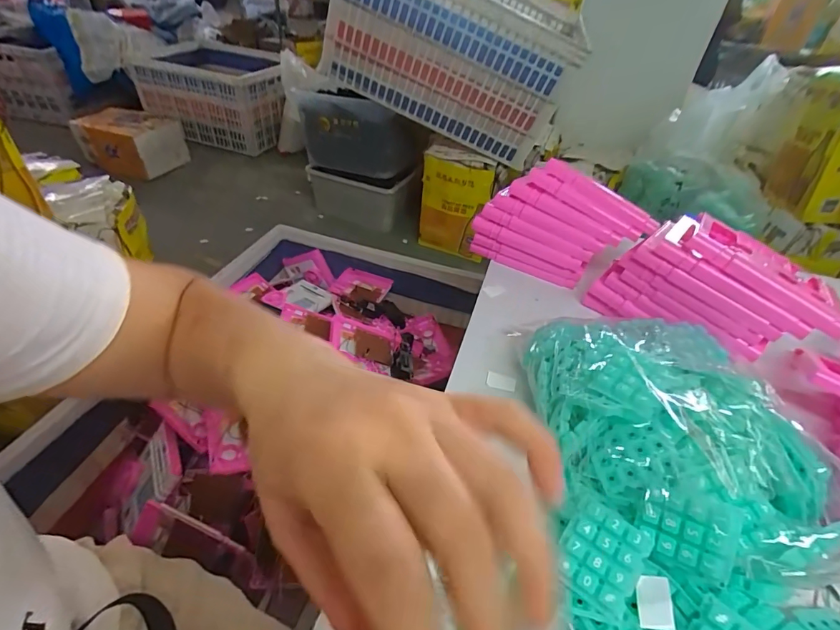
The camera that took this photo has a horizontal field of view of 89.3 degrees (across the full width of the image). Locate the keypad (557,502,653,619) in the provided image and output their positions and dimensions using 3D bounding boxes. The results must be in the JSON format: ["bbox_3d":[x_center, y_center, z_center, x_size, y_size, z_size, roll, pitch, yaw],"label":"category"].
[{"bbox_3d":[0.121,0.160,0.284,0.048,0.007,0.057,29,67,23],"label":"keypad"}]

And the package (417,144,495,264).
[{"bbox_3d":[0.136,-0.432,1.693,0.283,0.432,0.081,26,46,23],"label":"package"}]

